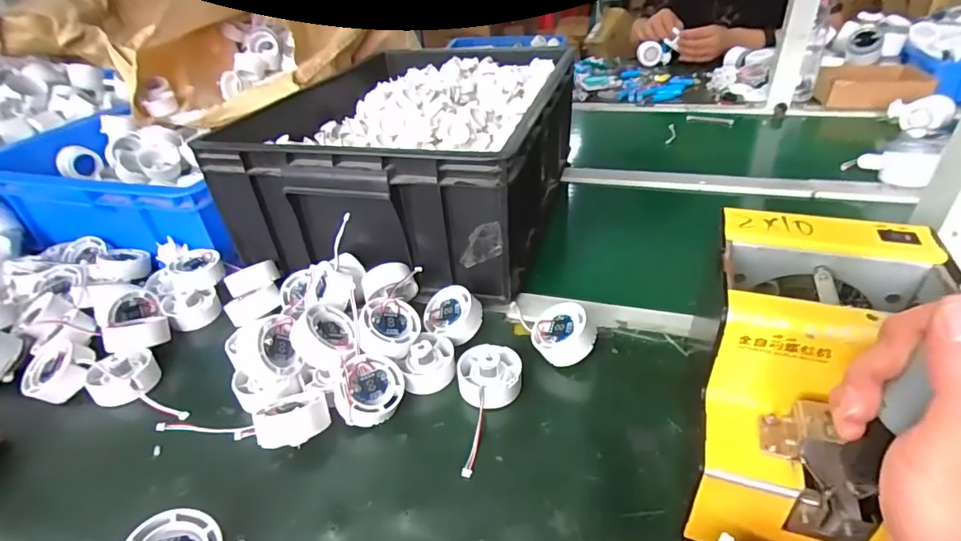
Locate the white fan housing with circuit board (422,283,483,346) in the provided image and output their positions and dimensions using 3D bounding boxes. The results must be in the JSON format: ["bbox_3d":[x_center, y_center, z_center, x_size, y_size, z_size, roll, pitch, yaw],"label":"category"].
[{"bbox_3d":[-0.026,0.044,0.481,0.056,0.027,0.050,19,76,33],"label":"white fan housing with circuit board"}]

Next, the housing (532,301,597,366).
[{"bbox_3d":[0.077,0.058,0.445,0.054,0.026,0.059,-22,40,25],"label":"housing"}]

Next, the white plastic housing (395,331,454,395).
[{"bbox_3d":[-0.047,0.081,0.437,0.049,0.034,0.047,-4,35,3],"label":"white plastic housing"}]

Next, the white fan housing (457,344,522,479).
[{"bbox_3d":[0.010,0.107,0.401,0.054,0.032,0.108,-6,35,0],"label":"white fan housing"}]

